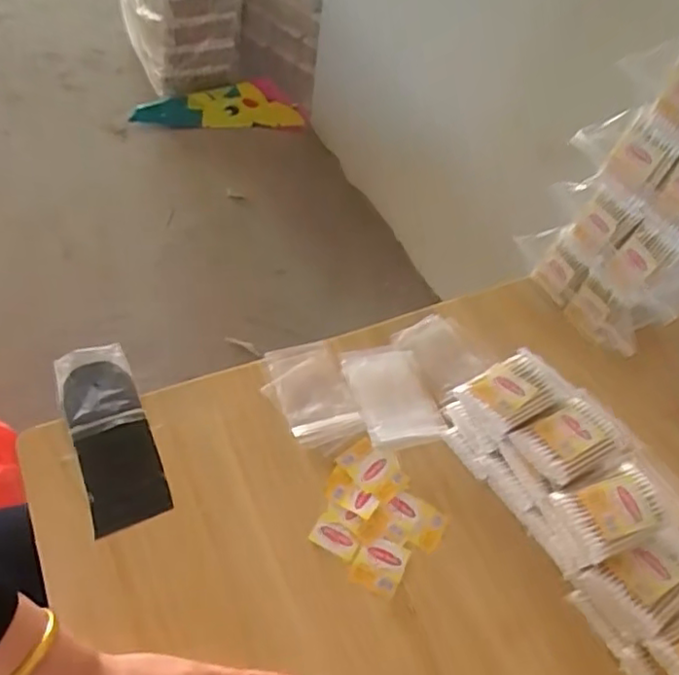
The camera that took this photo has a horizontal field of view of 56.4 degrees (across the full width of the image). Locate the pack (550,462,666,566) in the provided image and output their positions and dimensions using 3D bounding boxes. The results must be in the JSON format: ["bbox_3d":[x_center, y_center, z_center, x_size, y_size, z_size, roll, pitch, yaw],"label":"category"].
[{"bbox_3d":[0.199,0.127,0.462,0.069,0.020,0.052,-12,54,-18],"label":"pack"}]

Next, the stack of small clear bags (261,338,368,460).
[{"bbox_3d":[-0.027,0.054,0.598,0.076,0.011,0.117,-10,53,-16],"label":"stack of small clear bags"}]

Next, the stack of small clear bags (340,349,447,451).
[{"bbox_3d":[0.049,0.053,0.601,0.069,0.016,0.111,-8,53,-15],"label":"stack of small clear bags"}]

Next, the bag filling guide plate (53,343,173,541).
[{"bbox_3d":[-0.203,0.079,0.557,0.064,0.008,0.186,-17,56,-21],"label":"bag filling guide plate"}]

